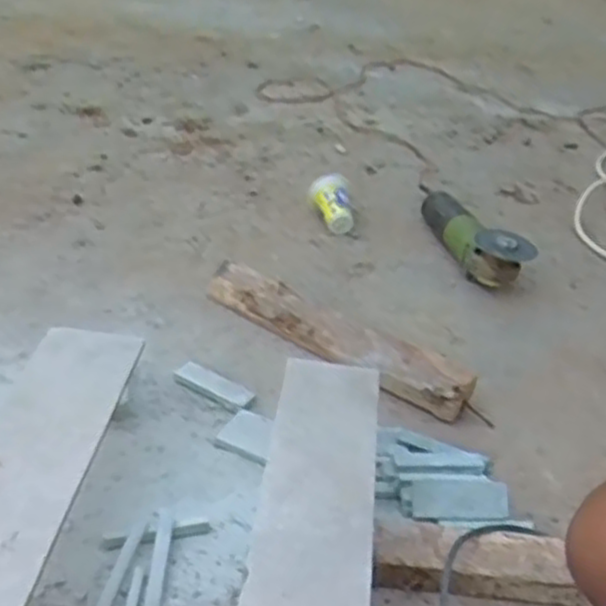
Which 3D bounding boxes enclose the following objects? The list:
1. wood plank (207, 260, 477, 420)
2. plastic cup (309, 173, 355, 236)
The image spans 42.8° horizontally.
[{"bbox_3d":[0.034,0.037,1.005,0.404,0.048,0.061,27,40,30],"label":"wood plank"},{"bbox_3d":[0.050,-0.162,1.267,0.062,0.068,0.102,-4,38,-10],"label":"plastic cup"}]

